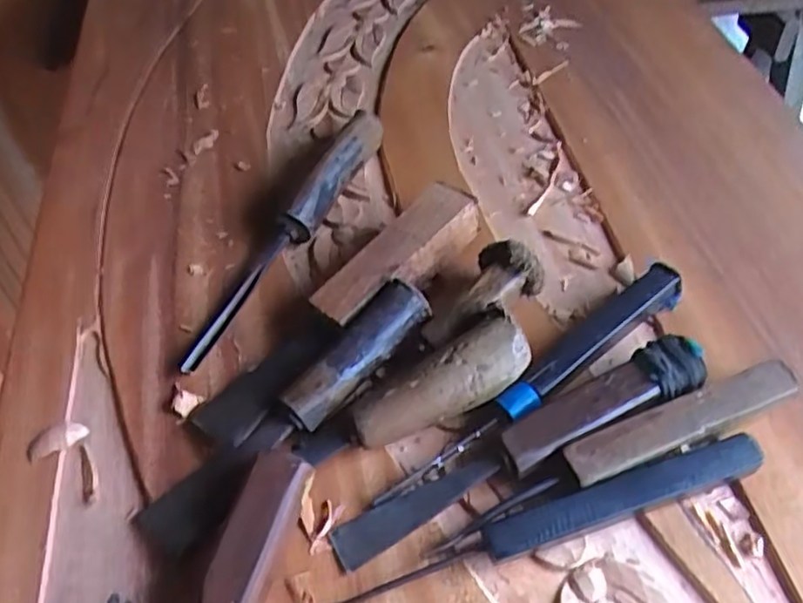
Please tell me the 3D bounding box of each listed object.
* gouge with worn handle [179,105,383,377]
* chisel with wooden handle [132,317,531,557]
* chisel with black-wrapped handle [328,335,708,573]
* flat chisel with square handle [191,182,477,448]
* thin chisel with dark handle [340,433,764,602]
[{"bbox_3d":[-0.078,-0.052,0.478,0.021,0.039,0.239,22,56,20],"label":"gouge with worn handle"},{"bbox_3d":[-0.036,0.066,0.375,0.217,0.042,0.044,-21,53,-12],"label":"chisel with wooden handle"},{"bbox_3d":[0.064,0.077,0.368,0.218,0.029,0.029,-22,53,-13],"label":"chisel with black-wrapped handle"},{"bbox_3d":[-0.036,0.003,0.429,0.044,0.041,0.217,34,61,27],"label":"flat chisel with square handle"},{"bbox_3d":[0.068,0.113,0.345,0.245,0.021,0.017,-16,52,-9],"label":"thin chisel with dark handle"}]

